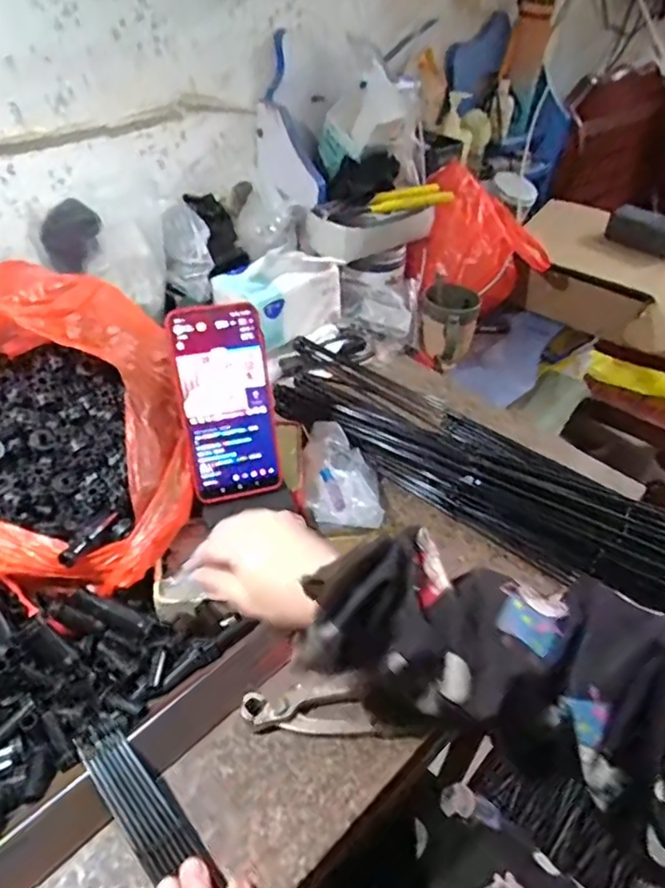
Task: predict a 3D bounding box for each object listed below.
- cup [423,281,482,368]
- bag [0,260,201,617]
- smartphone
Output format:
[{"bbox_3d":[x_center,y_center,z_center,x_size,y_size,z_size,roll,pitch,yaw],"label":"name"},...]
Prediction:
[{"bbox_3d":[0.169,-0.175,0.872,0.081,0.111,0.076,10,42,11],"label":"cup"},{"bbox_3d":[-0.236,-0.016,0.492,0.208,0.156,0.248,-13,43,-16],"label":"bag"},{"bbox_3d":[-0.089,-0.035,0.507,0.081,0.165,0.013,-13,14,-15],"label":"smartphone"}]

